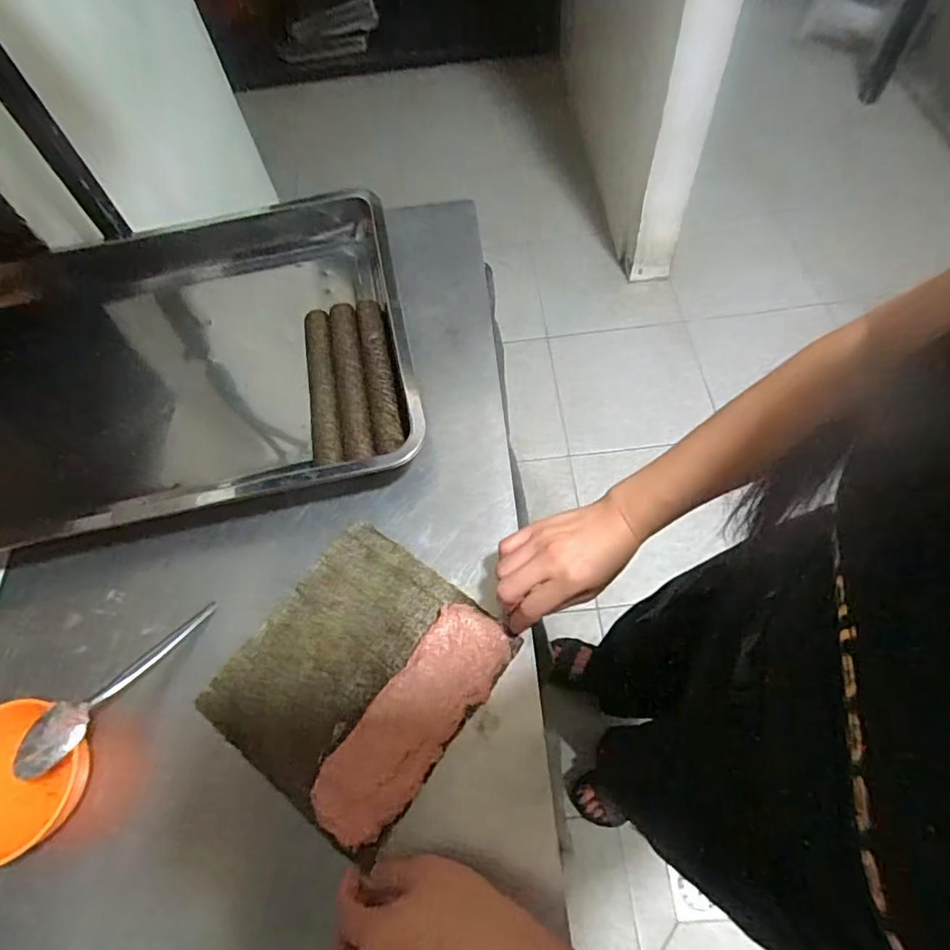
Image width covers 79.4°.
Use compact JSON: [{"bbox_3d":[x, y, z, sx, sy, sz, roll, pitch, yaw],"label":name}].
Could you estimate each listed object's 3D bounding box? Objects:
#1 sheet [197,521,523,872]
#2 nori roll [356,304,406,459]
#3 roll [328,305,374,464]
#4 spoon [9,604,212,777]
[{"bbox_3d":[-0.093,0.155,0.459,0.183,0.017,0.197,33,68,20],"label":"sheet"},{"bbox_3d":[-0.098,-0.102,0.596,0.027,0.029,0.200,-12,61,-3],"label":"nori roll"},{"bbox_3d":[-0.126,-0.095,0.591,0.029,0.035,0.200,-12,61,-3],"label":"roll"},{"bbox_3d":[-0.278,0.160,0.452,0.034,0.018,0.162,27,43,17],"label":"spoon"}]

